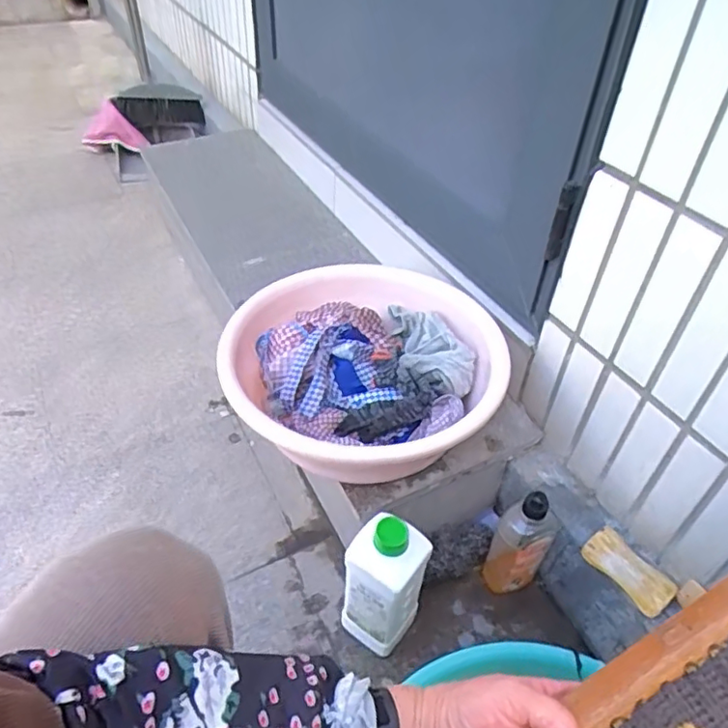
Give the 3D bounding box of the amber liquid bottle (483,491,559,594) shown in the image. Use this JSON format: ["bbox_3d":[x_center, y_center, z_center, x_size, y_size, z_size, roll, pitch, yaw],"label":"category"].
[{"bbox_3d":[0.217,0.241,0.812,0.076,0.198,0.065,22,48,17],"label":"amber liquid bottle"}]

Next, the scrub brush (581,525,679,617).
[{"bbox_3d":[0.331,0.261,0.746,0.112,0.024,0.052,41,55,16],"label":"scrub brush"}]

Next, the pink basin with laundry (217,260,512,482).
[{"bbox_3d":[0.002,0.014,0.813,0.318,0.115,0.340,3,46,-3],"label":"pink basin with laundry"}]

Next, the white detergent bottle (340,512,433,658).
[{"bbox_3d":[0.024,0.267,0.741,0.088,0.208,0.084,-34,57,-32],"label":"white detergent bottle"}]

